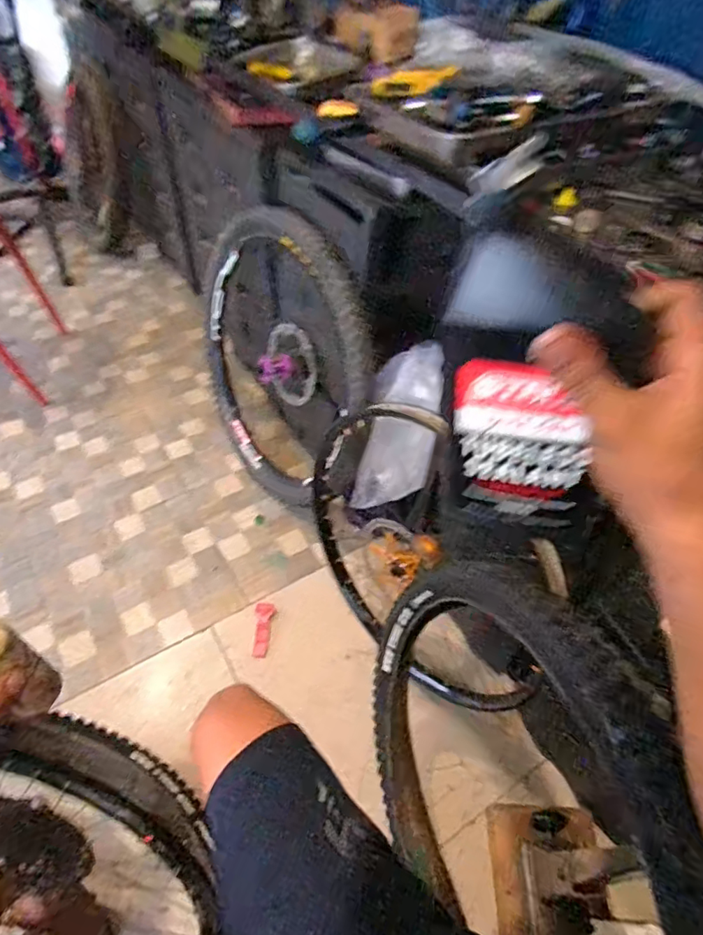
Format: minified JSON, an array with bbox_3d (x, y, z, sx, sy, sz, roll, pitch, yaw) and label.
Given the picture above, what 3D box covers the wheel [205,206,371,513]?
[{"bbox_3d":[-0.191,-0.274,1.321,0.094,0.710,0.623,-20,61,-34],"label":"wheel"}]

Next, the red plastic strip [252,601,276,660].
[{"bbox_3d":[-0.201,0.364,1.191,0.045,0.009,0.127,6,49,2],"label":"red plastic strip"}]

